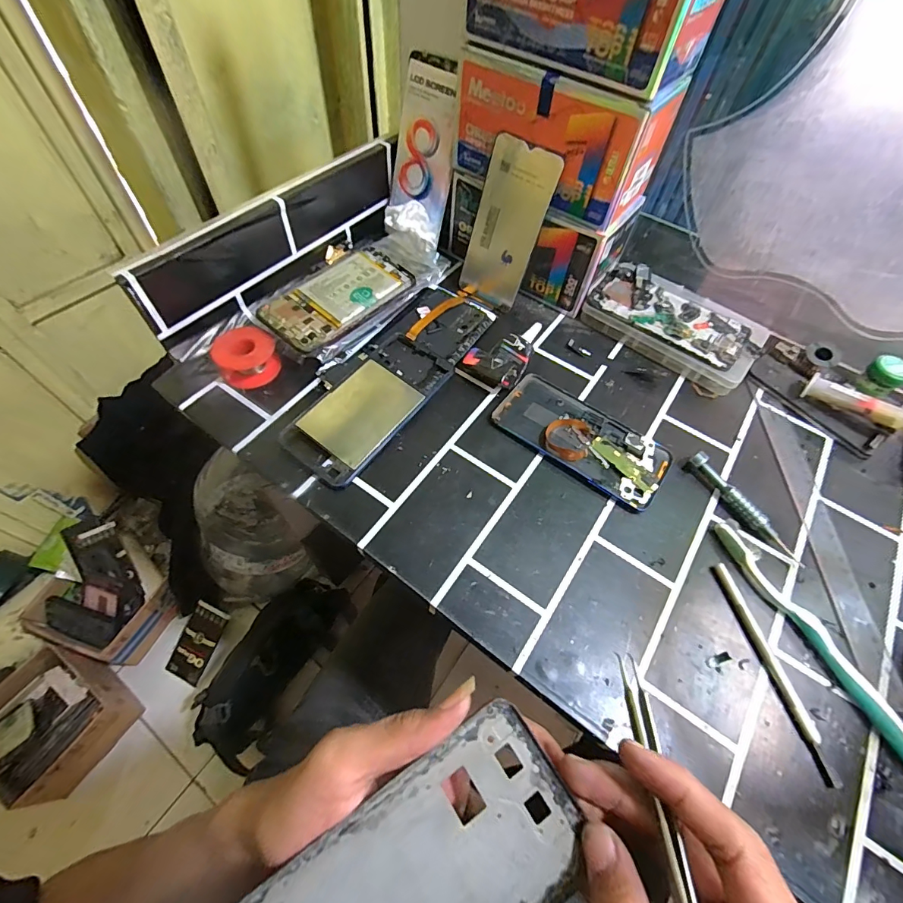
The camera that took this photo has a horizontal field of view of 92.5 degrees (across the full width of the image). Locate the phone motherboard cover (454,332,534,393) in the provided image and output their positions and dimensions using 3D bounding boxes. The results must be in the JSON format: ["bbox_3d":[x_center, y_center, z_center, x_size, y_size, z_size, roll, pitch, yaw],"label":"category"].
[{"bbox_3d":[0.043,-0.090,0.421,0.058,0.025,0.056,25,62,11],"label":"phone motherboard cover"}]

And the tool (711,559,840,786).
[{"bbox_3d":[0.222,0.145,0.297,0.011,0.006,0.137,-10,61,-8],"label":"tool"}]

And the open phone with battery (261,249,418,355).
[{"bbox_3d":[-0.109,-0.154,0.428,0.069,0.017,0.151,40,62,9],"label":"open phone with battery"}]

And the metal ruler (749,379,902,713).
[{"bbox_3d":[0.307,0.054,0.361,0.029,0.004,0.272,5,60,0],"label":"metal ruler"}]

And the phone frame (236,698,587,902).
[{"bbox_3d":[-0.018,0.177,0.169,0.150,0.010,0.068,-36,67,-12],"label":"phone frame"}]

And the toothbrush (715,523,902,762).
[{"bbox_3d":[0.257,0.131,0.304,0.017,0.017,0.184,-21,63,-14],"label":"toothbrush"}]

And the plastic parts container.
[{"bbox_3d":[0.232,-0.136,0.457,0.171,0.033,0.090,37,65,17],"label":"plastic parts container"}]

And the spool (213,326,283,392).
[{"bbox_3d":[-0.191,-0.089,0.402,0.048,0.027,0.049,1,60,-2],"label":"spool"}]

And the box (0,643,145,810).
[{"bbox_3d":[-0.763,0.515,0.834,0.207,0.149,0.214,26,61,12],"label":"box"}]

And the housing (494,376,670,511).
[{"bbox_3d":[0.118,-0.015,0.391,0.153,0.008,0.075,34,64,16],"label":"housing"}]

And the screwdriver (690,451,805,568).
[{"bbox_3d":[0.240,0.047,0.356,0.016,0.016,0.110,-31,66,-19],"label":"screwdriver"}]

